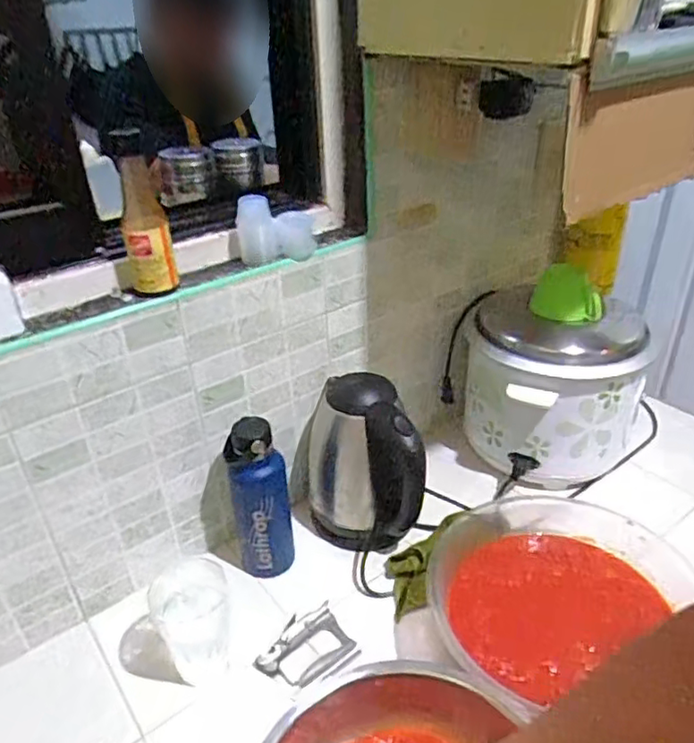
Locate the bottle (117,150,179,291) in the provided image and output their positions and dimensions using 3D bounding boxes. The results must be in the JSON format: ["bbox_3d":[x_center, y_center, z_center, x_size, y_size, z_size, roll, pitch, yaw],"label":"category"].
[{"bbox_3d":[-0.212,-0.149,0.638,0.048,0.132,0.041,-13,33,-17],"label":"bottle"}]

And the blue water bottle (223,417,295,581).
[{"bbox_3d":[-0.108,0.163,0.775,0.068,0.214,0.059,-3,32,-2],"label":"blue water bottle"}]

